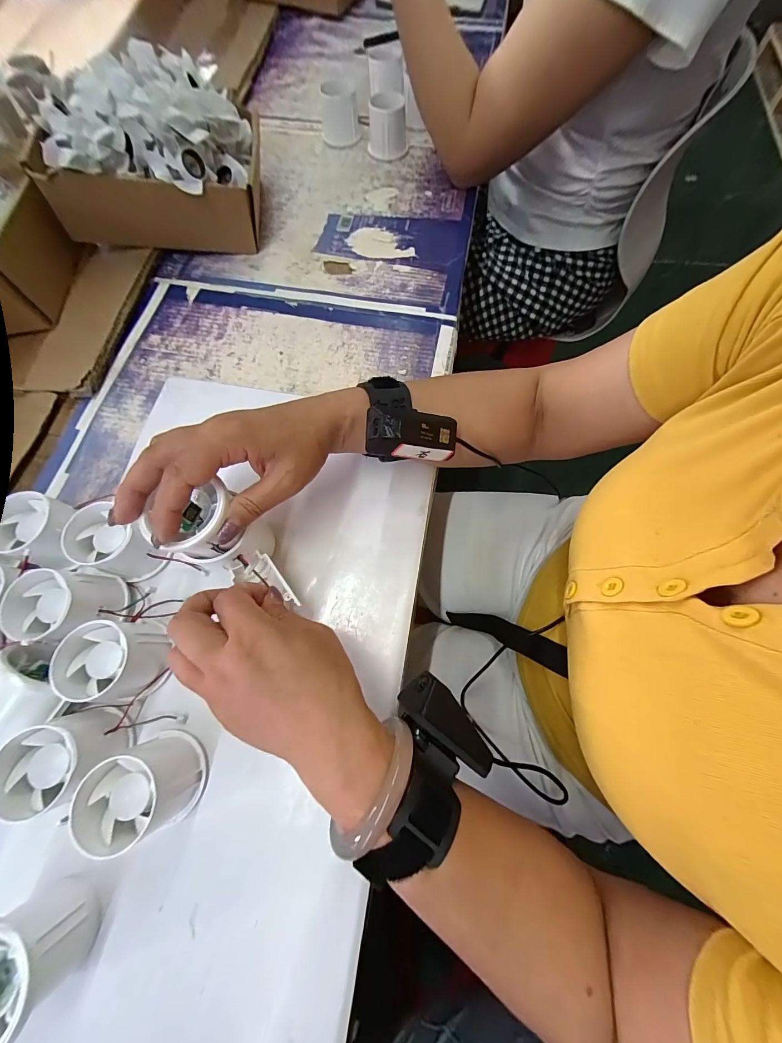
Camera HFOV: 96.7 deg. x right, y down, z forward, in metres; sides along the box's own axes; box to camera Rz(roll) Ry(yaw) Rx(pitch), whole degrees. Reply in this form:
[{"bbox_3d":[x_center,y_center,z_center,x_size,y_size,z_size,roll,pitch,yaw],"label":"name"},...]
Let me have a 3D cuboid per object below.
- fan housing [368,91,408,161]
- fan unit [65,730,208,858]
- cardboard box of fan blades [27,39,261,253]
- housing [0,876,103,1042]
[{"bbox_3d":[-0.003,-0.559,0.493,0.054,0.053,0.054,10,71,4],"label":"fan housing"},{"bbox_3d":[-0.163,0.177,0.230,0.058,0.046,0.055,-23,72,-8],"label":"fan unit"},{"bbox_3d":[-0.264,-0.426,0.402,0.208,0.125,0.193,-5,70,-2],"label":"cardboard box of fan blades"},{"bbox_3d":[-0.214,0.252,0.200,0.058,0.051,0.051,-33,73,-11],"label":"housing"}]

